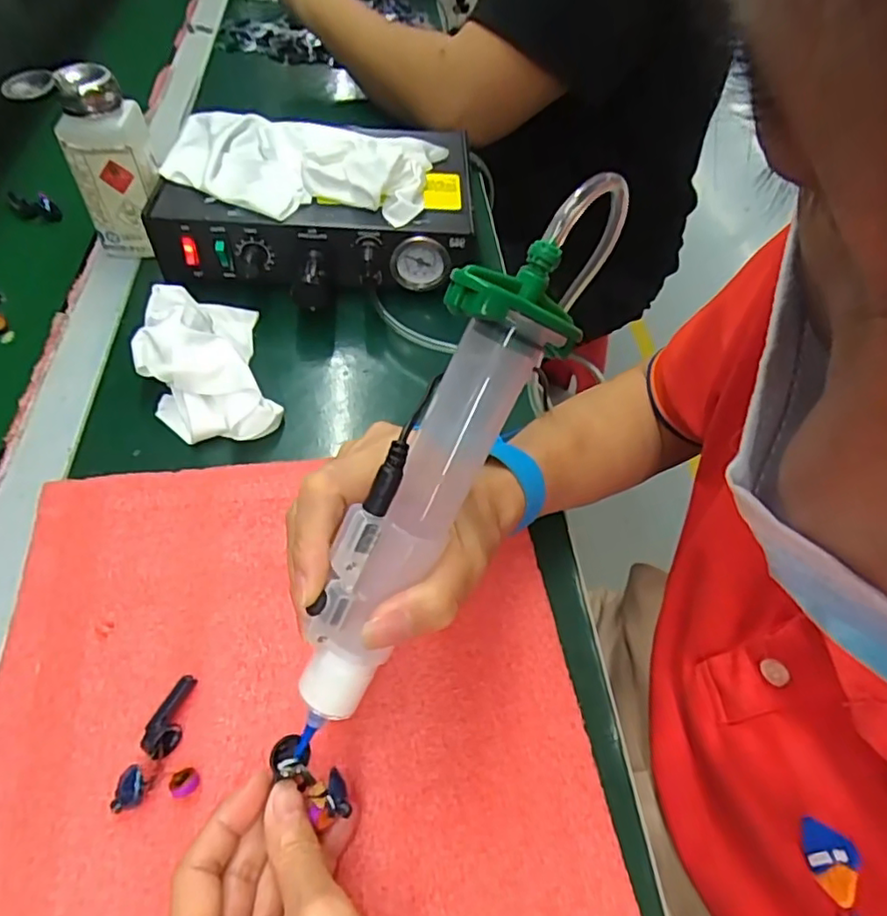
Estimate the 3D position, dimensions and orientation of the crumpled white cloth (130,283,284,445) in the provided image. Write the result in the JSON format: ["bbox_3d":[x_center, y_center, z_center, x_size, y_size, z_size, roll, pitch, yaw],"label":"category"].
[{"bbox_3d":[-0.156,-0.066,0.403,0.080,0.042,0.133,-18,56,-17],"label":"crumpled white cloth"}]

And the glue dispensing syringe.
[{"bbox_3d":[-0.004,0.006,0.204,0.028,0.209,0.036,33,13,20],"label":"glue dispensing syringe"}]

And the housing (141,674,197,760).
[{"bbox_3d":[-0.122,0.115,0.273,0.013,0.010,0.034,8,52,3],"label":"housing"}]

